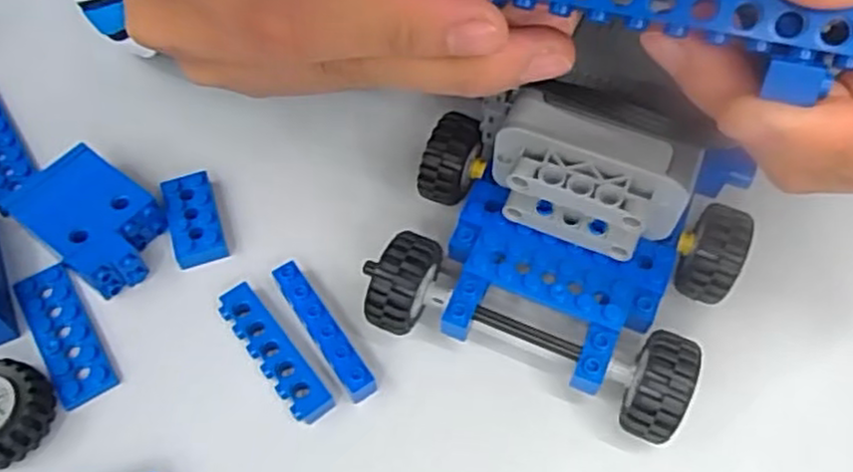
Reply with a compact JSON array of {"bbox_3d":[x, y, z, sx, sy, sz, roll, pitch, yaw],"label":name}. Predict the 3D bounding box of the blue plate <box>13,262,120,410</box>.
[{"bbox_3d":[-0.111,0.030,0.219,0.017,0.004,0.048,-29,63,-16],"label":"blue plate"}]

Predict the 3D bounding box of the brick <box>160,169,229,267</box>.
[{"bbox_3d":[-0.078,-0.006,0.238,0.016,0.008,0.031,-16,60,-10],"label":"brick"}]

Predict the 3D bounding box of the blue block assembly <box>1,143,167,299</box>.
[{"bbox_3d":[-0.111,-0.007,0.233,0.057,0.016,0.032,36,65,19],"label":"blue block assembly"}]

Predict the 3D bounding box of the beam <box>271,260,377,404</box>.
[{"bbox_3d":[-0.031,0.028,0.217,0.008,0.009,0.048,-30,64,-17],"label":"beam"}]

